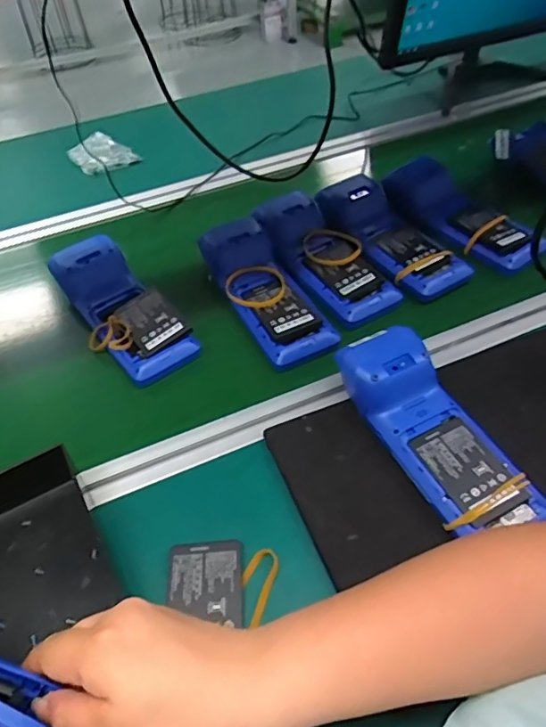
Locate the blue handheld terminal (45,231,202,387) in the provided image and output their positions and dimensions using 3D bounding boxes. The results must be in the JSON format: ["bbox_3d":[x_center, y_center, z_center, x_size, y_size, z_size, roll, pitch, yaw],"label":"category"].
[{"bbox_3d":[-0.179,-0.073,0.624,0.086,0.051,0.221,-32,55,-22],"label":"blue handheld terminal"}]

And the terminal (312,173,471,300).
[{"bbox_3d":[0.151,-0.164,0.697,0.100,0.051,0.221,-22,51,-15],"label":"terminal"}]

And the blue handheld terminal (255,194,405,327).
[{"bbox_3d":[0.061,-0.137,0.675,0.090,0.050,0.224,-25,52,-17],"label":"blue handheld terminal"}]

